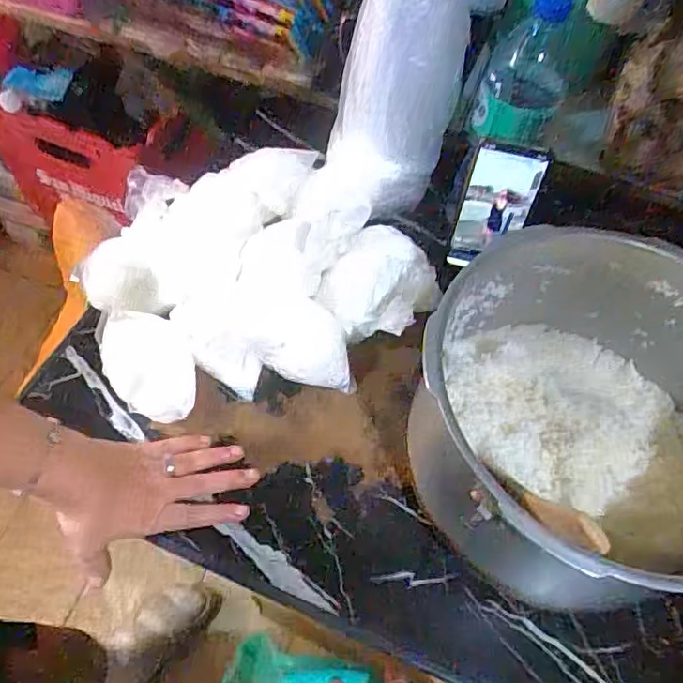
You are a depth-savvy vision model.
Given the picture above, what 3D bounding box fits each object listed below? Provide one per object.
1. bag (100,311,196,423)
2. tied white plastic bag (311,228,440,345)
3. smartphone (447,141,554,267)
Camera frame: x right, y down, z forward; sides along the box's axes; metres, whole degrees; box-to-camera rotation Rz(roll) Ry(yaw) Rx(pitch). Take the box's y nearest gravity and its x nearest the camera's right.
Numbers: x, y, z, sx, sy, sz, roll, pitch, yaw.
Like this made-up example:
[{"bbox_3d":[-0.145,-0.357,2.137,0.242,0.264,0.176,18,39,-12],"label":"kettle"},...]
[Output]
[{"bbox_3d":[-0.182,0.021,0.542,0.079,0.043,0.138,-22,63,-17],"label":"bag"},{"bbox_3d":[0.044,-0.064,0.593,0.118,0.056,0.139,28,60,12],"label":"tied white plastic bag"},{"bbox_3d":[0.161,-0.138,0.605,0.069,0.137,0.009,15,40,4],"label":"smartphone"}]

